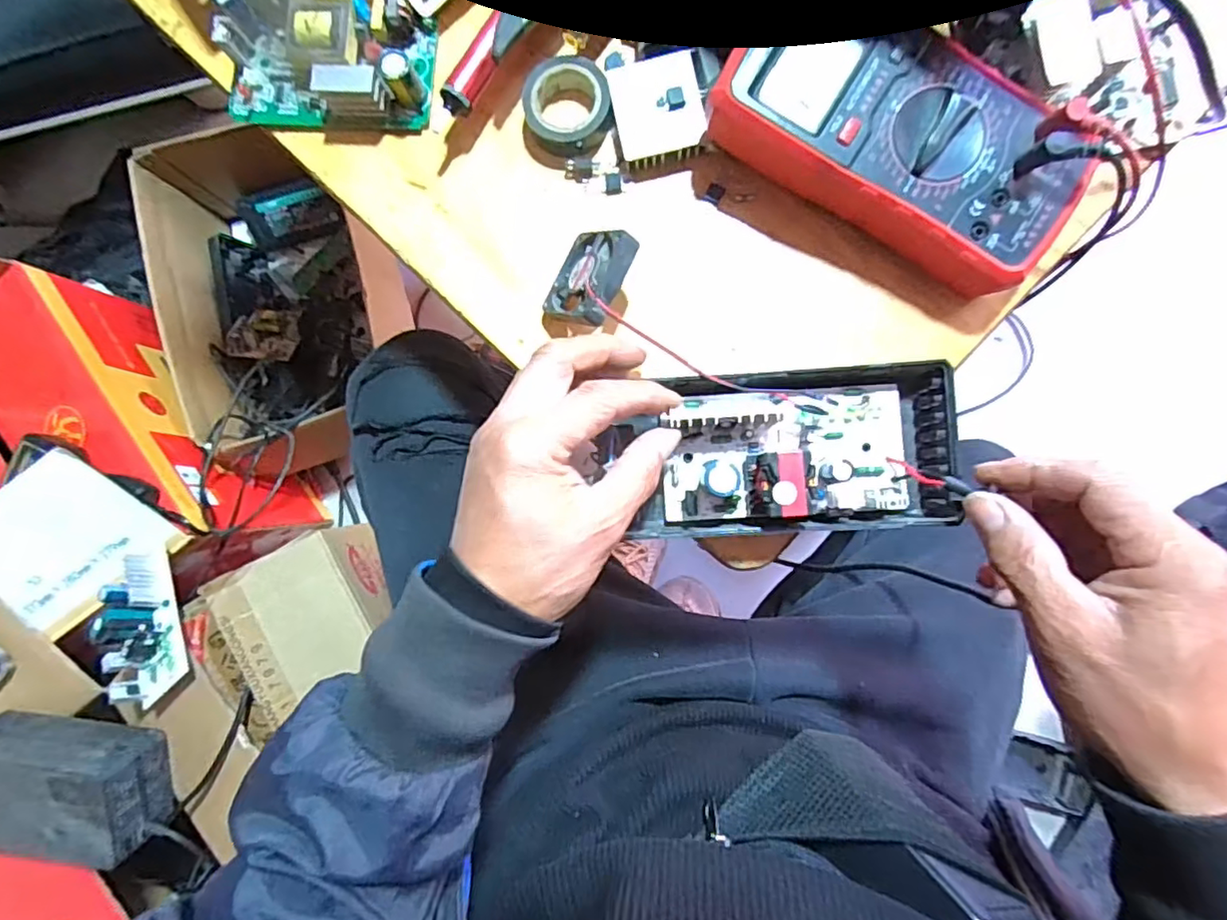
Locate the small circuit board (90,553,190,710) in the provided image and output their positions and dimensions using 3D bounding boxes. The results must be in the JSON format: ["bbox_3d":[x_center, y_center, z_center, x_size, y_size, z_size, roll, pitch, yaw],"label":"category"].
[{"bbox_3d":[-0.467,0.166,0.592,0.071,0.033,0.138,-19,86,3],"label":"small circuit board"}]

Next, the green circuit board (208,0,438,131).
[{"bbox_3d":[-0.168,-0.236,0.350,0.121,0.029,0.066,3,87,4],"label":"green circuit board"}]

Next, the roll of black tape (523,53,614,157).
[{"bbox_3d":[-0.025,-0.203,0.343,0.048,0.017,0.049,0,87,4],"label":"roll of black tape"}]

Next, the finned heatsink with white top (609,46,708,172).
[{"bbox_3d":[0.026,-0.196,0.337,0.048,0.012,0.054,-10,86,4],"label":"finned heatsink with white top"}]

